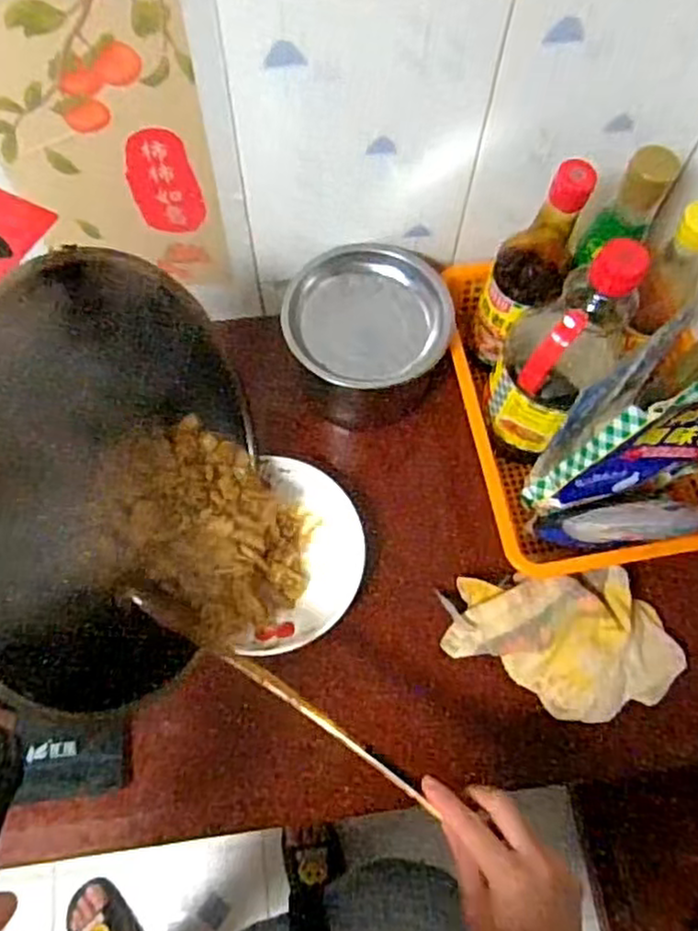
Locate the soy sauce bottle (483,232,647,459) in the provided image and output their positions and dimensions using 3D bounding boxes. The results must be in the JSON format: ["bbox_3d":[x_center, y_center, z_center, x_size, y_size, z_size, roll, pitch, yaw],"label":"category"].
[{"bbox_3d":[0.170,-0.087,0.592,0.088,0.245,0.082,27,69,10],"label":"soy sauce bottle"}]

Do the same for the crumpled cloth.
[{"bbox_3d":[0.189,0.154,0.605,0.200,0.056,0.121,-1,67,-2],"label":"crumpled cloth"}]

